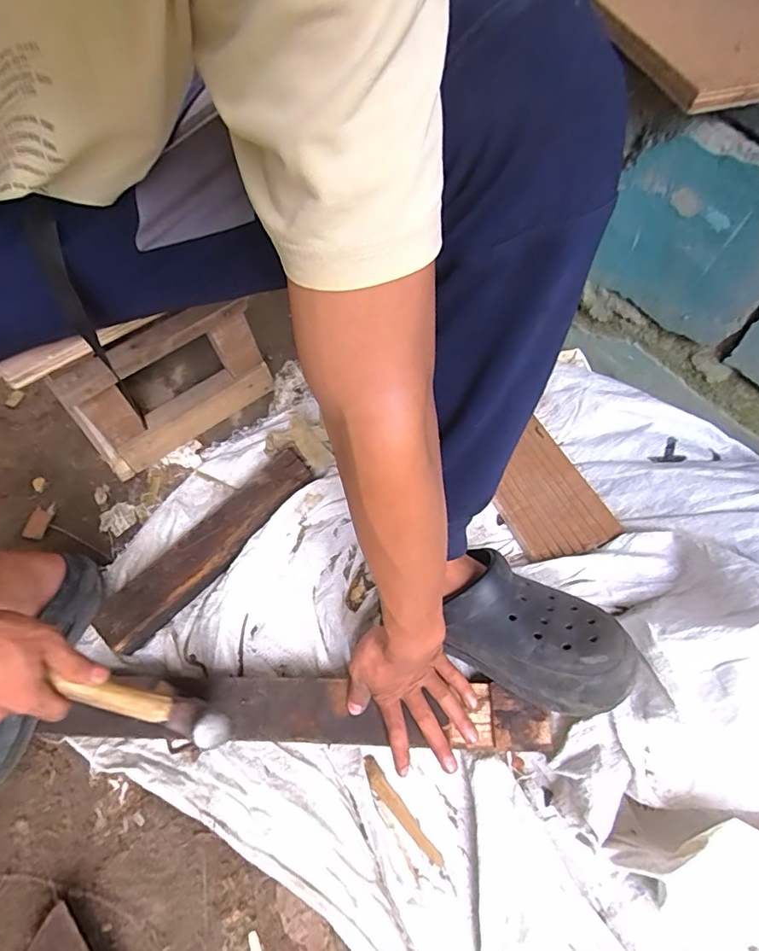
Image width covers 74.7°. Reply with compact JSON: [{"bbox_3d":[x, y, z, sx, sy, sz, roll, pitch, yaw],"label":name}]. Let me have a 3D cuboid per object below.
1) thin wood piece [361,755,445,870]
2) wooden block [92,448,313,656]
[{"bbox_3d":[0.019,0.329,0.489,0.017,0.004,0.111,-37,66,-16],"label":"thin wood piece"},{"bbox_3d":[-0.218,0.085,0.635,0.075,0.033,0.313,38,69,21],"label":"wooden block"}]

